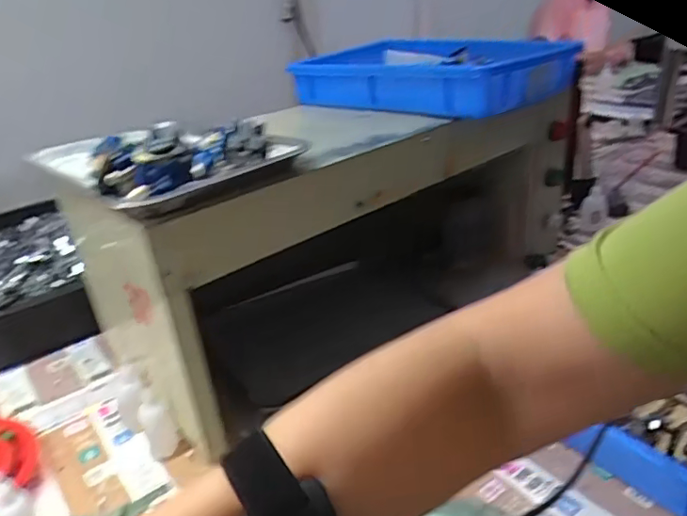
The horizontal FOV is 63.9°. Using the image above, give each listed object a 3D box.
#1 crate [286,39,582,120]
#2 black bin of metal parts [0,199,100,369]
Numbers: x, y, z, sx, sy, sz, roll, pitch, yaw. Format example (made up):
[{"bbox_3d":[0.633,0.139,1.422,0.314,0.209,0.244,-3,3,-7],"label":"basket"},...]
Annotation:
[{"bbox_3d":[0.116,-0.260,0.783,0.330,0.069,0.226,21,37,40],"label":"crate"},{"bbox_3d":[-0.567,0.028,0.911,0.213,0.124,0.420,-21,31,-31],"label":"black bin of metal parts"}]

